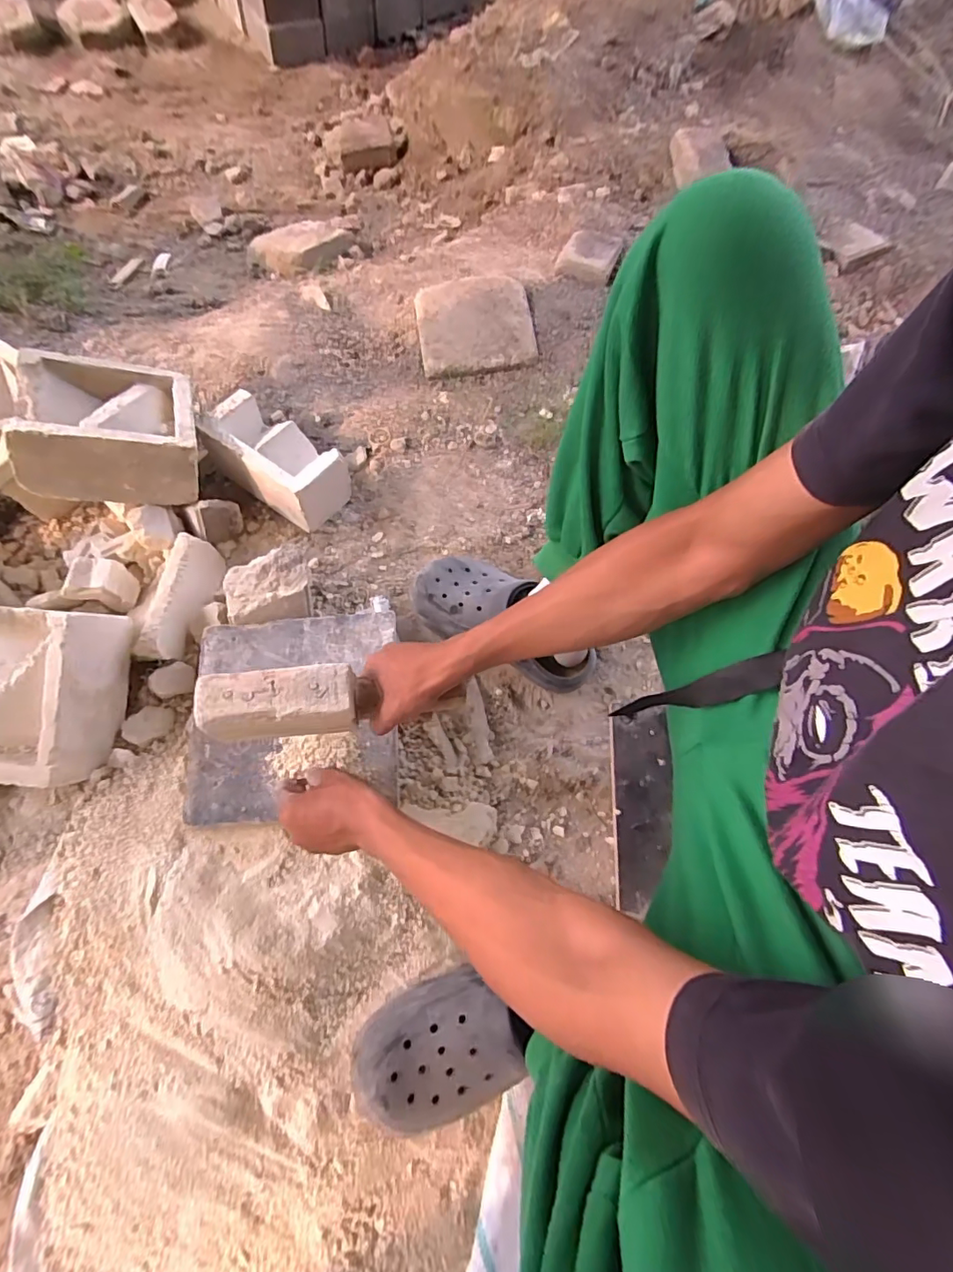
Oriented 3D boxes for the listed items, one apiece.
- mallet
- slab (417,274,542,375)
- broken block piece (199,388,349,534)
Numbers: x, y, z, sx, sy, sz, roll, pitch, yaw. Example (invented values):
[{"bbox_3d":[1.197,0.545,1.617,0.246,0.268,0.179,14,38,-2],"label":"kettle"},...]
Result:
[{"bbox_3d":[-0.135,0.066,0.499,0.244,0.060,0.057,0,66,-17],"label":"mallet"},{"bbox_3d":[-0.004,-0.562,0.915,0.199,0.044,0.192,-8,68,-5],"label":"slab"},{"bbox_3d":[-0.310,-0.269,0.791,0.203,0.110,0.106,32,70,11],"label":"broken block piece"}]

